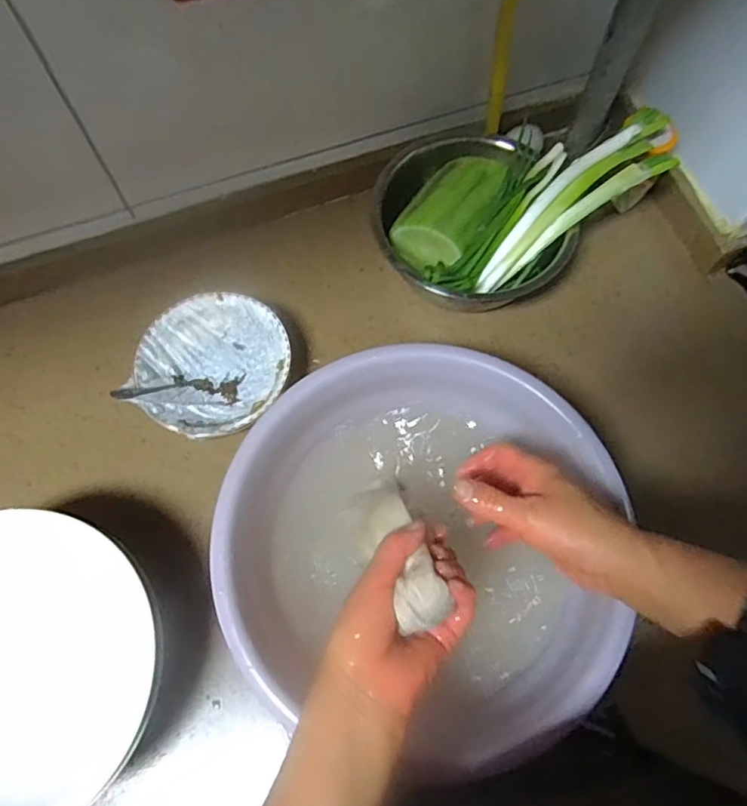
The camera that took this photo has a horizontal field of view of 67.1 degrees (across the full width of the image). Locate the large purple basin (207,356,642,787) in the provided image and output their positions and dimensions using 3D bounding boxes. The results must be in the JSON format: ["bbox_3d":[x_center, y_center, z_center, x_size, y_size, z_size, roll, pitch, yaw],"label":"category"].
[{"bbox_3d":[0.036,0.103,0.453,0.299,0.113,0.287,0,69,0],"label":"large purple basin"}]

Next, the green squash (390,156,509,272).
[{"bbox_3d":[0.080,-0.198,0.585,0.073,0.060,0.114,37,73,13],"label":"green squash"}]

